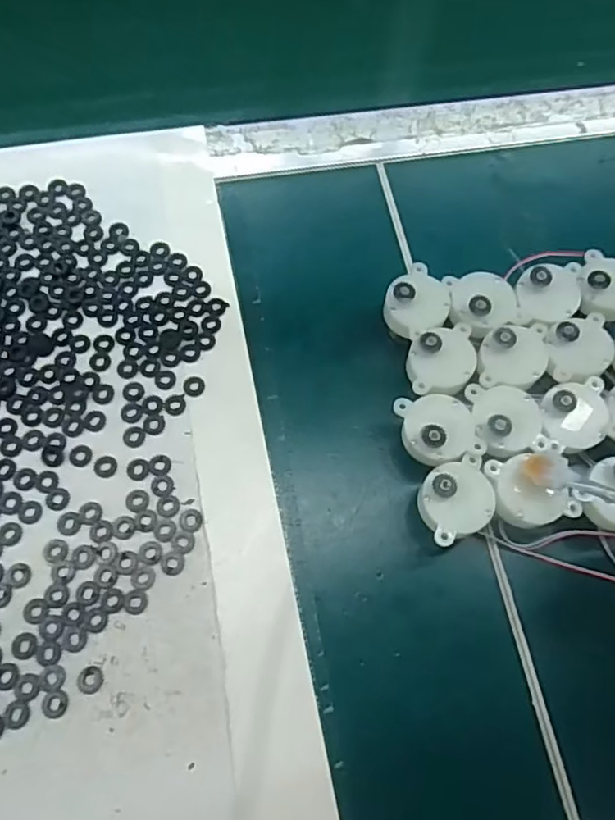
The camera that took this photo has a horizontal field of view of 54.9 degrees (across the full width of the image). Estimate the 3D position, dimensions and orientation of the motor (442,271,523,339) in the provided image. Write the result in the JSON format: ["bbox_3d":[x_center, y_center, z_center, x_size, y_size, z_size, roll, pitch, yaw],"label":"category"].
[{"bbox_3d":[0.088,-0.051,0.306,0.034,0.030,0.035,-9,70,-6],"label":"motor"}]

